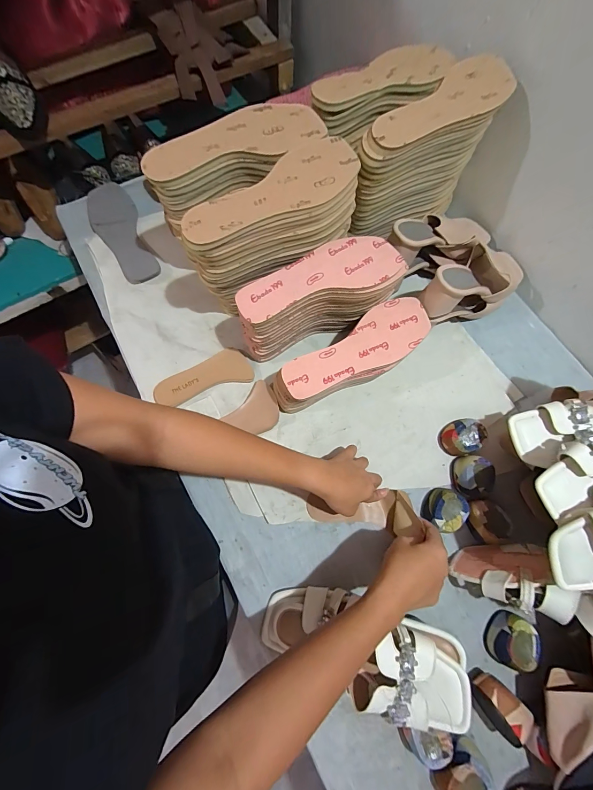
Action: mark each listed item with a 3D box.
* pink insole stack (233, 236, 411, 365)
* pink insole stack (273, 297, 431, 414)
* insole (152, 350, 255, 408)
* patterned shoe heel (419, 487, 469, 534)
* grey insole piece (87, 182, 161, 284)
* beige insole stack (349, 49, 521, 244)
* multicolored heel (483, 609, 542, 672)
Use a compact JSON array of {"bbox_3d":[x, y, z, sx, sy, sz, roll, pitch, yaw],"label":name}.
[{"bbox_3d":[0.030,-0.138,0.492,0.239,0.143,0.088,-23,75,-8],"label":"pink insole stack"},{"bbox_3d":[0.085,-0.051,0.496,0.255,0.089,0.087,-32,75,-11],"label":"pink insole stack"},{"bbox_3d":[-0.152,-0.027,0.521,0.155,0.014,0.060,-22,75,-8],"label":"insole"},{"bbox_3d":[0.217,0.168,0.461,0.048,0.034,0.055,35,75,8],"label":"patterned shoe heel"},{"bbox_3d":[-0.335,-0.311,0.602,0.084,0.011,0.247,-23,74,-9],"label":"grey insole piece"},{"bbox_3d":[0.187,-0.347,0.493,0.223,0.187,0.079,-40,77,-13],"label":"beige insole stack"},{"bbox_3d":[0.281,0.320,0.414,0.062,0.045,0.050,-32,77,-11],"label":"multicolored heel"}]

